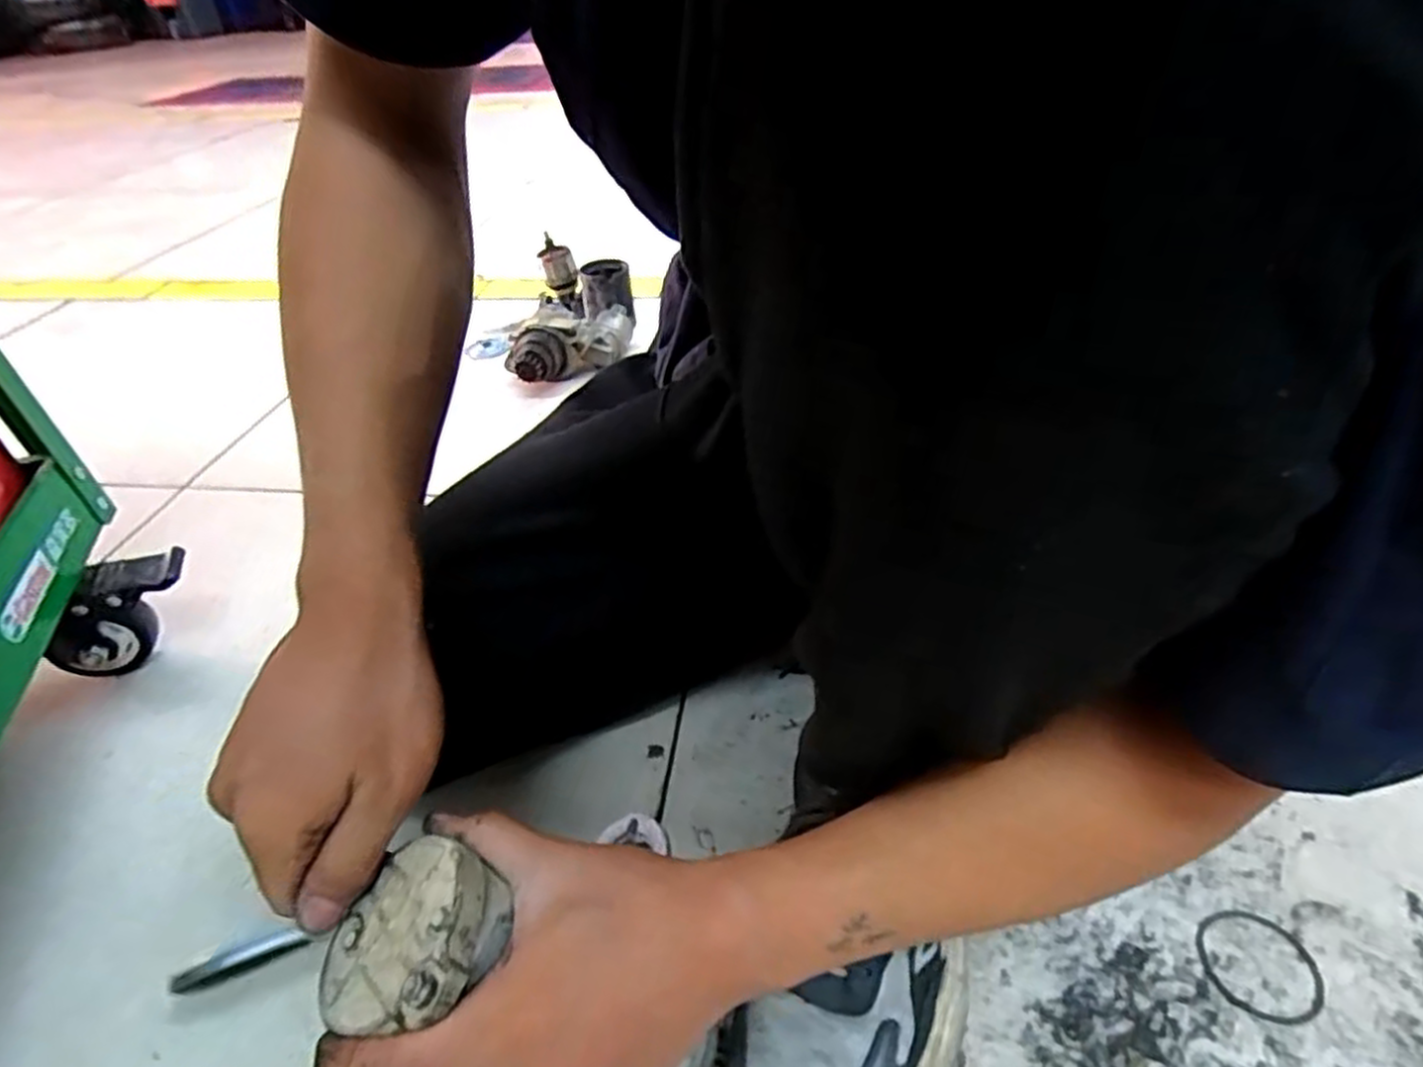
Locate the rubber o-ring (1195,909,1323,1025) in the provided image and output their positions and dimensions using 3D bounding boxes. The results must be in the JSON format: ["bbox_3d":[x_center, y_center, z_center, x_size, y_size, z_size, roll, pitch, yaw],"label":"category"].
[{"bbox_3d":[0.300,0.236,0.409,0.059,0.004,0.057,-3,40,3],"label":"rubber o-ring"}]

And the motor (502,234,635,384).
[{"bbox_3d":[-0.179,-0.306,1.033,0.128,0.094,0.296,-4,40,1],"label":"motor"}]

